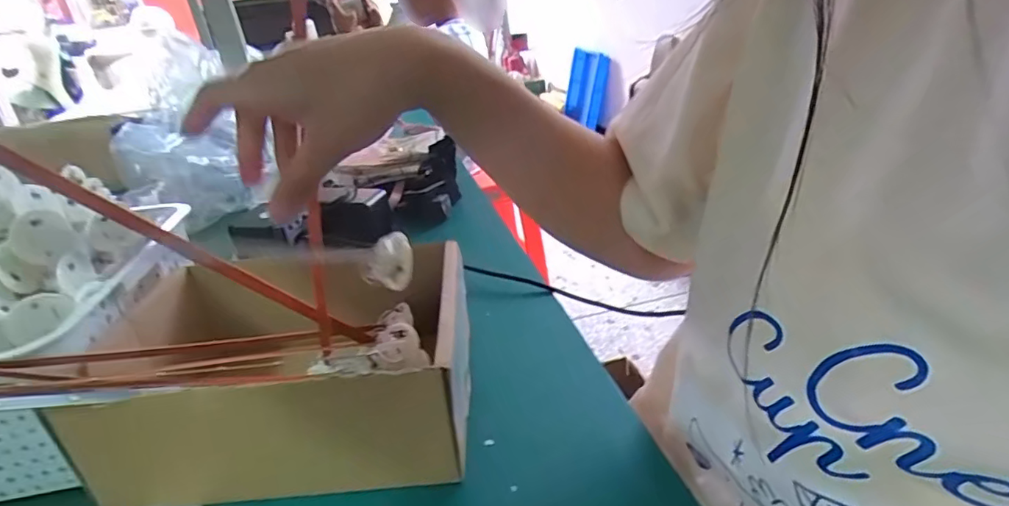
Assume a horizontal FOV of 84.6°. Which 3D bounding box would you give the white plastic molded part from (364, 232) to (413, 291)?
[{"bbox_3d":[-0.079,0.007,0.376,0.033,0.036,0.019,-11,28,-12],"label":"white plastic molded part"}]

